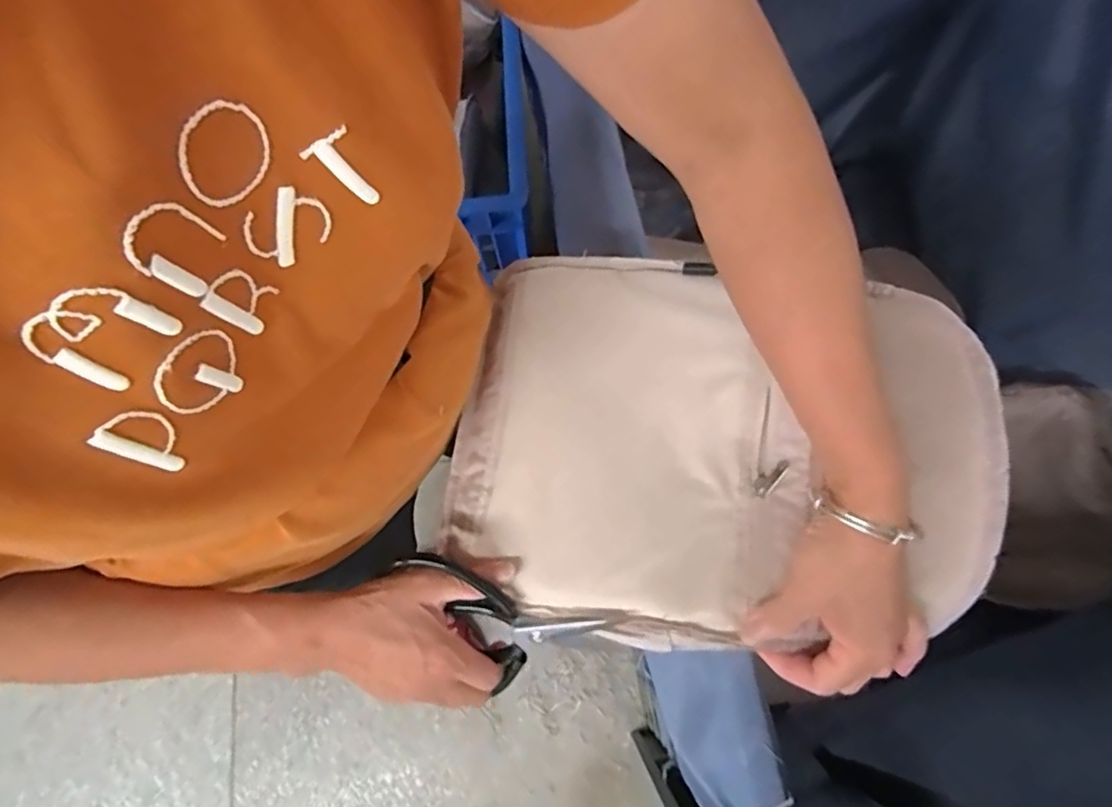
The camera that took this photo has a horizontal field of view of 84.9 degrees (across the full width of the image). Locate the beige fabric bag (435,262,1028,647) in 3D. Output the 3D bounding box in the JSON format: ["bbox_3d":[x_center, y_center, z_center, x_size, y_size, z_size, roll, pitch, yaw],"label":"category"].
[{"bbox_3d":[0.108,0.032,0.443,0.368,0.090,0.270,14,70,4],"label":"beige fabric bag"}]

